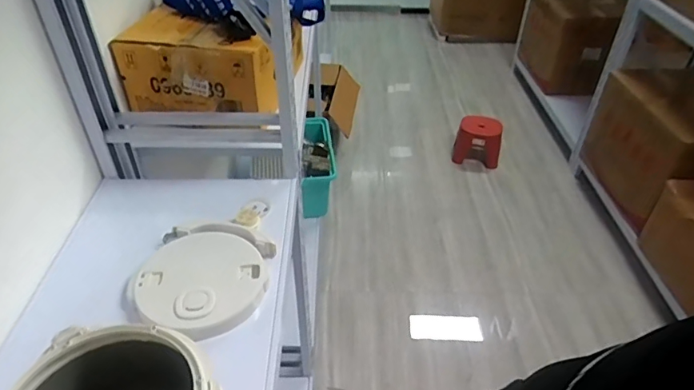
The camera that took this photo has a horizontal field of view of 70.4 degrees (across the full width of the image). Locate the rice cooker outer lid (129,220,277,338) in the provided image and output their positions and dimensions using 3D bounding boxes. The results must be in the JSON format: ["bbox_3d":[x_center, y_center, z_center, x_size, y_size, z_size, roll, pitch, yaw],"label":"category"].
[{"bbox_3d":[-0.237,0.134,0.814,0.214,0.040,0.226,14,42,15],"label":"rice cooker outer lid"}]

